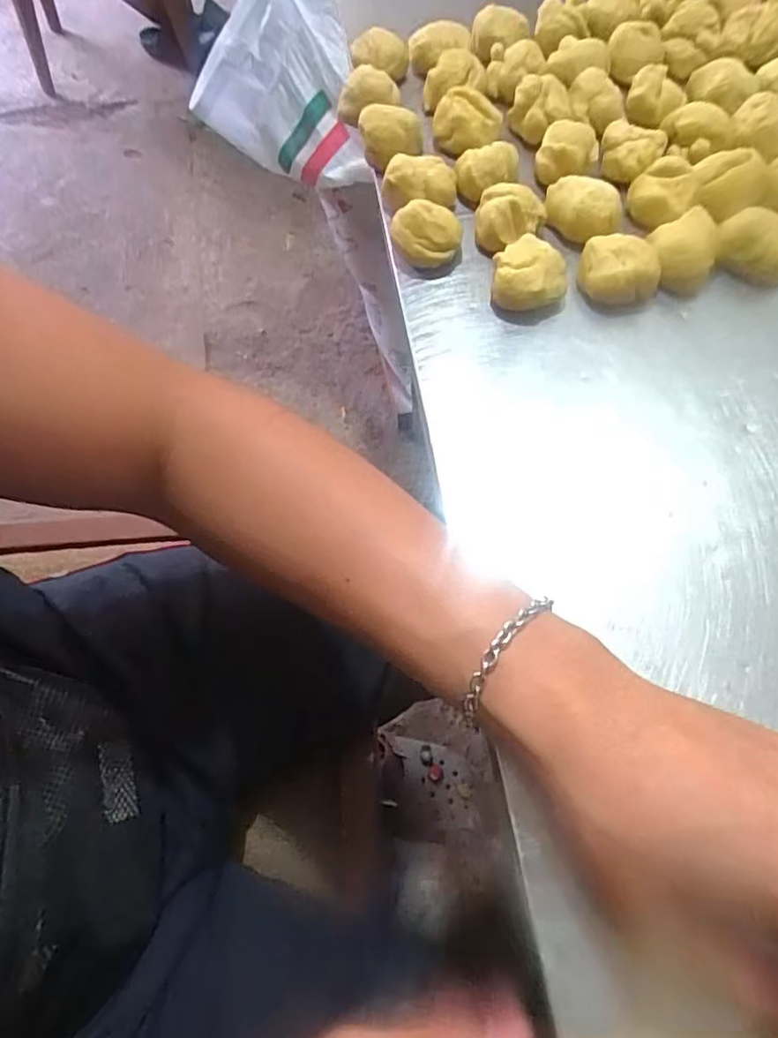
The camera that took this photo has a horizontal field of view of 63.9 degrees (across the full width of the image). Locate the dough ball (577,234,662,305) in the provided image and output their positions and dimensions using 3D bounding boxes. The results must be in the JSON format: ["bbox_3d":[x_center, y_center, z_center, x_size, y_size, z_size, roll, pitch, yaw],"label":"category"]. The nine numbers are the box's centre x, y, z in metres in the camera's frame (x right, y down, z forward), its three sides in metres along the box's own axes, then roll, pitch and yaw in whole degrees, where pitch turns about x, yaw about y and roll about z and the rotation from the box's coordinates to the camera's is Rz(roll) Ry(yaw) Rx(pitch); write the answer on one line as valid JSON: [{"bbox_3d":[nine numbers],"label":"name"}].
[{"bbox_3d":[0.137,-0.148,0.372,0.045,0.029,0.032,19,65,11],"label":"dough ball"}]

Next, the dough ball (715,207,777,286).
[{"bbox_3d":[0.222,-0.161,0.373,0.051,0.033,0.034,23,66,12],"label":"dough ball"}]

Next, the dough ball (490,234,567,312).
[{"bbox_3d":[0.084,-0.146,0.374,0.043,0.030,0.035,4,64,3],"label":"dough ball"}]

